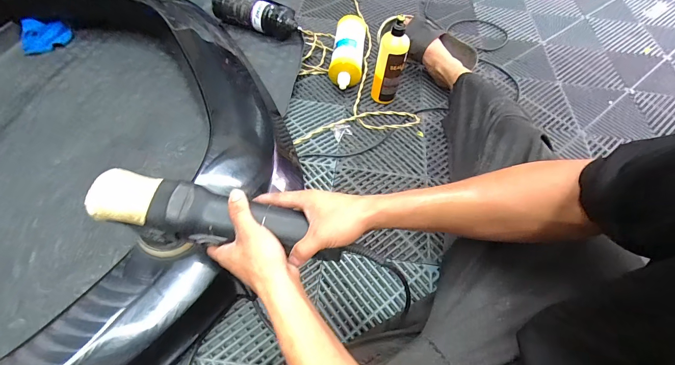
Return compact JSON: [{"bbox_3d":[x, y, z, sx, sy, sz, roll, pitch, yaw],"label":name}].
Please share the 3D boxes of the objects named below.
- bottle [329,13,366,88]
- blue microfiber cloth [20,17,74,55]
[{"bbox_3d":[0.029,-0.352,0.874,0.084,0.092,0.235,8,57,0],"label":"bottle"},{"bbox_3d":[-0.803,-0.411,0.879,0.128,0.036,0.111,-33,65,-23],"label":"blue microfiber cloth"}]

